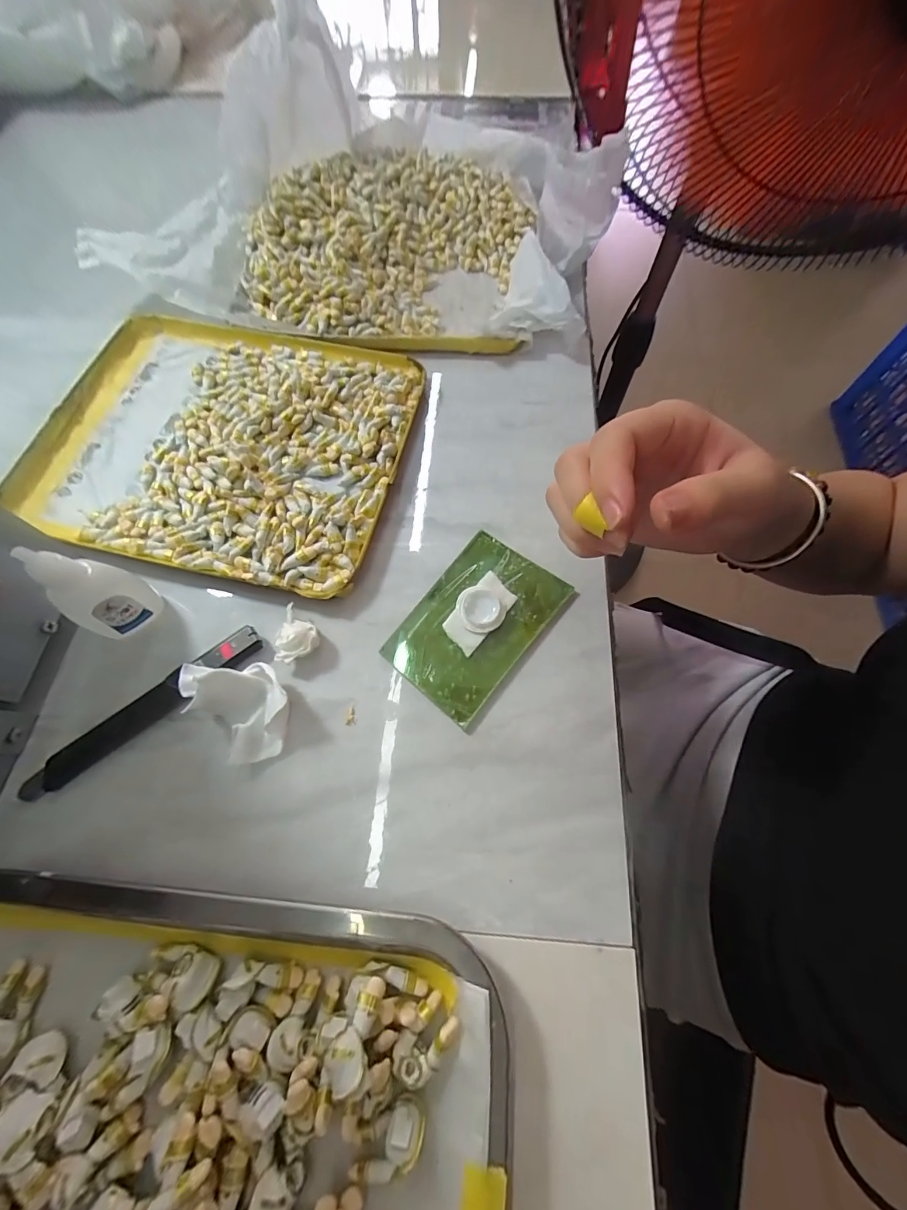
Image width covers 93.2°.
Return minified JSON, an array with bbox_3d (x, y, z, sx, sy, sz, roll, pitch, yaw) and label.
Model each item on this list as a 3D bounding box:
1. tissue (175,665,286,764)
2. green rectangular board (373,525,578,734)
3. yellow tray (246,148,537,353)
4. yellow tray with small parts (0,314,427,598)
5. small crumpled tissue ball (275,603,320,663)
[{"bbox_3d":[-0.112,0.048,0.224,0.040,0.025,0.063,-41,72,-14],"label":"tissue"},{"bbox_3d":[0.015,0.009,0.249,0.069,0.011,0.102,37,74,15],"label":"green rectangular board"},{"bbox_3d":[-0.052,-0.310,0.364,0.225,0.042,0.225,7,68,5],"label":"yellow tray"},{"bbox_3d":[-0.163,-0.118,0.297,0.253,0.017,0.201,11,69,6],"label":"yellow tray with small parts"},{"bbox_3d":[-0.091,0.019,0.243,0.031,0.013,0.026,42,75,16],"label":"small crumpled tissue ball"}]

